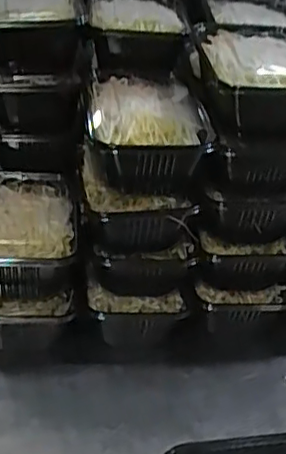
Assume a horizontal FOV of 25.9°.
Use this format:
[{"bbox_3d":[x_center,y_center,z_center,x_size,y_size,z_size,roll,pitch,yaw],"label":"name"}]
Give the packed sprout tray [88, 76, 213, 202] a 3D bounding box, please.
[{"bbox_3d":[0.001,-0.093,0.632,0.109,0.071,0.163,0,33,-9],"label":"packed sprout tray"}]

